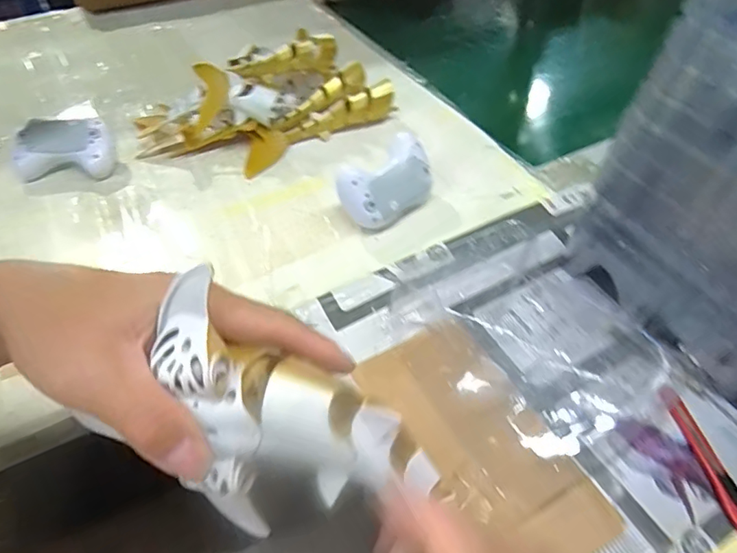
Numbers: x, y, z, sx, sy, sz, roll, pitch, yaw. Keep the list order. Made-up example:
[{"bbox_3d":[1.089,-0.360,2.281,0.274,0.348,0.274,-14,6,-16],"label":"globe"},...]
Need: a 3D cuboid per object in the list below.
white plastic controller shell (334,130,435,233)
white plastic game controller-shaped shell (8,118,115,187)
[{"bbox_3d":[0.019,-0.094,0.539,0.110,0.034,0.075,-40,102,-25],"label":"white plastic controller shell"},{"bbox_3d":[-0.357,-0.149,0.605,0.110,0.055,0.053,-1,49,-1],"label":"white plastic game controller-shaped shell"}]

